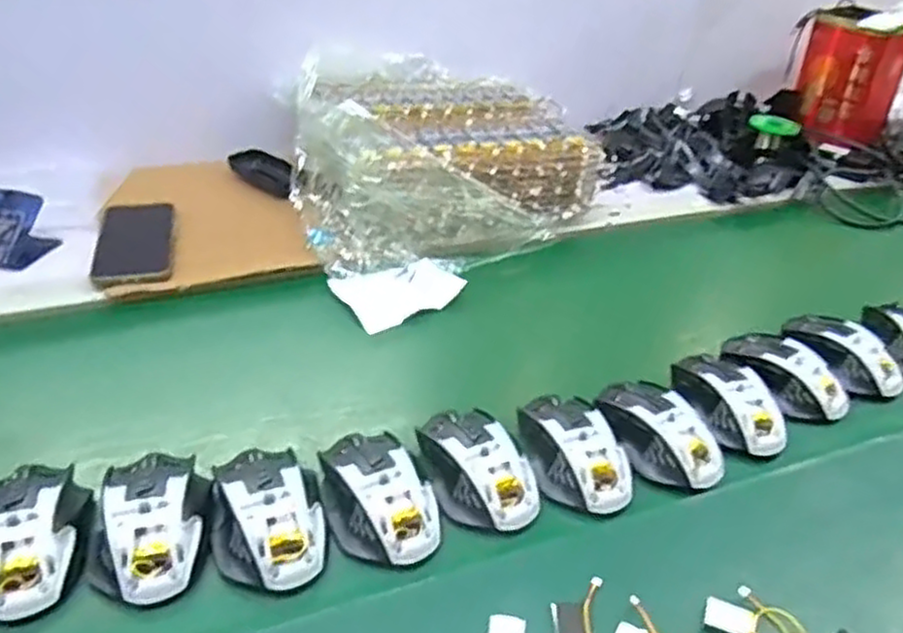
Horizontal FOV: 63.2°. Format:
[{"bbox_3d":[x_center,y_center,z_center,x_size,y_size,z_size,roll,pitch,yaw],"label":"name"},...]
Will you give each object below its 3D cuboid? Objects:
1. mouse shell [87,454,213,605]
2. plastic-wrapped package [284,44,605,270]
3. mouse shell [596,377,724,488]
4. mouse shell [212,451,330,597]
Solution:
[{"bbox_3d":[-0.200,0.134,0.486,0.075,0.032,0.102,0,36,-6],"label":"mouse shell"},{"bbox_3d":[-0.027,-0.210,0.897,0.348,0.135,0.326,-9,38,-19],"label":"plastic-wrapped package"},{"bbox_3d":[0.166,0.090,0.588,0.073,0.031,0.104,-10,38,-20],"label":"mouse shell"},{"bbox_3d":[-0.126,0.130,0.501,0.076,0.033,0.113,-9,38,-18],"label":"mouse shell"}]

